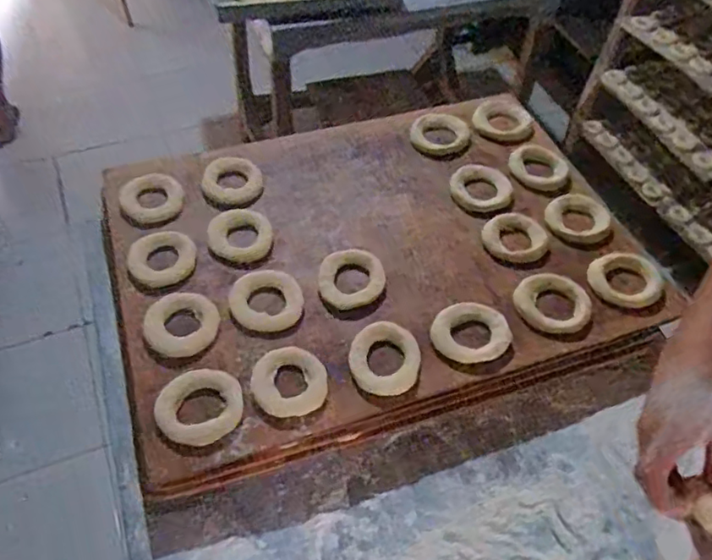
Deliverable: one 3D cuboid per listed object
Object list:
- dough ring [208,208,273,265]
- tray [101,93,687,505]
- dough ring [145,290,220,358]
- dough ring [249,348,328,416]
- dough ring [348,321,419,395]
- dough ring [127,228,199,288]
[{"bbox_3d":[-0.133,-0.054,0.697,0.070,0.021,0.066,1,52,-2],"label":"dough ring"},{"bbox_3d":[0.016,-0.049,0.716,0.582,0.065,0.427,-13,53,-13],"label":"tray"},{"bbox_3d":[-0.181,0.042,0.626,0.073,0.015,0.074,-4,52,-6],"label":"dough ring"},{"bbox_3d":[-0.065,0.098,0.586,0.071,0.011,0.069,1,52,-2],"label":"dough ring"},{"bbox_3d":[0.029,0.076,0.603,0.067,0.014,0.075,9,52,4],"label":"dough ring"},{"bbox_3d":[-0.217,-0.027,0.666,0.070,0.014,0.072,1,52,-2],"label":"dough ring"}]

